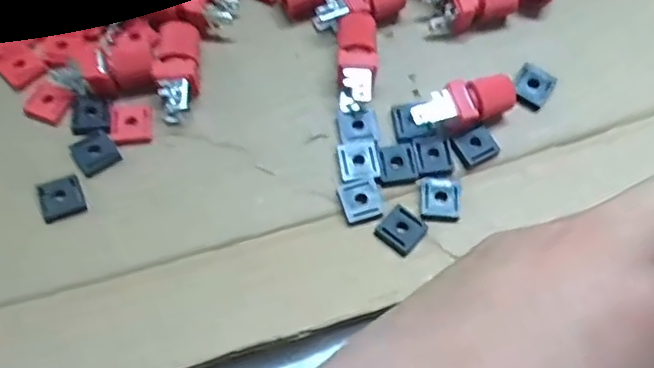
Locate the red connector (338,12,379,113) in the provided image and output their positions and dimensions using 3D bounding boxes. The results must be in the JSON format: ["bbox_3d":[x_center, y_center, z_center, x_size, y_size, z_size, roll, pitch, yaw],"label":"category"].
[{"bbox_3d":[0.011,-0.043,0.218,0.013,0.013,0.033,0,69,-1],"label":"red connector"}]

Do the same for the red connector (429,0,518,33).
[{"bbox_3d":[0.054,-0.067,0.227,0.034,0.014,0.015,-15,70,-7],"label":"red connector"}]

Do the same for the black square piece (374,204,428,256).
[{"bbox_3d":[0.024,0.015,0.199,0.013,0.004,0.014,40,73,13],"label":"black square piece"}]

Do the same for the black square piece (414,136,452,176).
[{"bbox_3d":[0.036,-0.010,0.210,0.012,0.004,0.013,-8,69,-4],"label":"black square piece"}]

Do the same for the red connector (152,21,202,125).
[{"bbox_3d":[-0.051,-0.040,0.214,0.014,0.016,0.036,-5,69,-3],"label":"red connector"}]

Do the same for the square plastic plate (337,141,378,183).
[{"bbox_3d":[0.011,-0.008,0.207,0.013,0.004,0.014,-7,69,-4],"label":"square plastic plate"}]

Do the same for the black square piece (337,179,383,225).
[{"bbox_3d":[0.012,0.005,0.202,0.013,0.004,0.014,-14,70,-7],"label":"black square piece"}]

